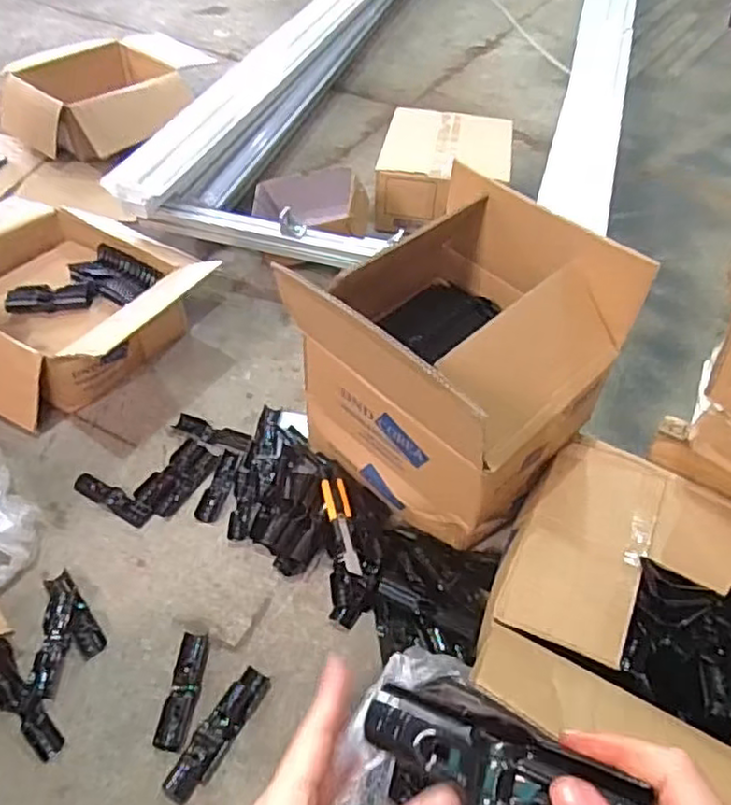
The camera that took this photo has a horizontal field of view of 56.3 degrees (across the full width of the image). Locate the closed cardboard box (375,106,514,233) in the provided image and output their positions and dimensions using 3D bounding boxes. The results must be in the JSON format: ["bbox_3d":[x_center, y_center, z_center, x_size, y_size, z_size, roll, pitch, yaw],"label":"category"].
[{"bbox_3d":[0.171,-0.513,1.505,0.276,0.129,0.337,8,47,5],"label":"closed cardboard box"}]

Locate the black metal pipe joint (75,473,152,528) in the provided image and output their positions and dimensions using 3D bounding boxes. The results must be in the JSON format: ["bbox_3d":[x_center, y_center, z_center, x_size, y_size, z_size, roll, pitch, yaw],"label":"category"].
[{"bbox_3d":[-0.368,0.140,0.994,0.131,0.012,0.032,24,50,19],"label":"black metal pipe joint"}]

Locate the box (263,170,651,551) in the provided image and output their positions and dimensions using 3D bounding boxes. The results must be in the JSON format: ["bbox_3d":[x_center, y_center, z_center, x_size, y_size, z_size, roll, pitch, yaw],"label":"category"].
[{"bbox_3d":[0.120,-0.044,0.904,0.319,0.329,0.305,32,53,25],"label":"box"}]

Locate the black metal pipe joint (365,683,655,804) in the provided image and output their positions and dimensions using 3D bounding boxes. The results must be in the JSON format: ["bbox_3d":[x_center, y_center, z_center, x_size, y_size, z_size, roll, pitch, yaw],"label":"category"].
[{"bbox_3d":[0.058,0.163,0.305,0.125,0.020,0.032,5,43,30],"label":"black metal pipe joint"}]

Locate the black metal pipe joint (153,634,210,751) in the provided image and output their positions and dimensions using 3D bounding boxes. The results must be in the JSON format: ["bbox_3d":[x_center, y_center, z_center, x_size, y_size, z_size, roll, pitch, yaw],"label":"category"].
[{"bbox_3d":[-0.215,0.338,0.805,0.037,0.022,0.125,6,47,3],"label":"black metal pipe joint"}]

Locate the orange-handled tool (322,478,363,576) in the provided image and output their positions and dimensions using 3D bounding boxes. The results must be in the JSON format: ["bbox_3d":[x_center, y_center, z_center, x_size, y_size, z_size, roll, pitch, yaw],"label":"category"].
[{"bbox_3d":[-0.033,0.166,0.933,0.034,0.011,0.149,-5,48,-11],"label":"orange-handled tool"}]

